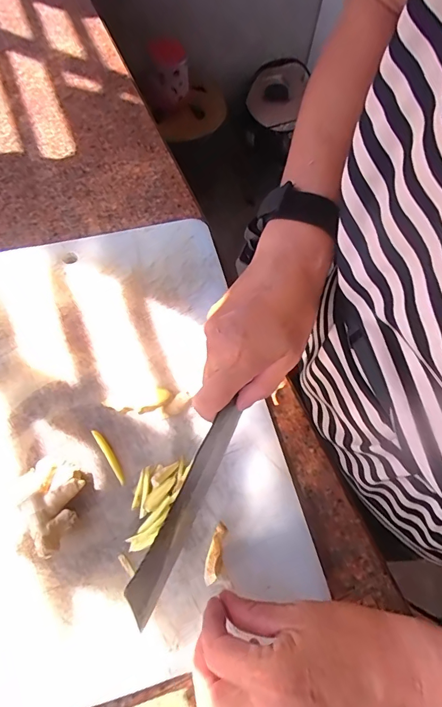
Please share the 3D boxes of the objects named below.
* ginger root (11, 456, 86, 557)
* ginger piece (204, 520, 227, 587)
[{"bbox_3d":[-0.129,0.114,0.321,0.049,0.029,0.065,-38,72,-18],"label":"ginger root"},{"bbox_3d":[-0.004,0.153,0.316,0.012,0.009,0.043,9,65,2],"label":"ginger piece"}]

